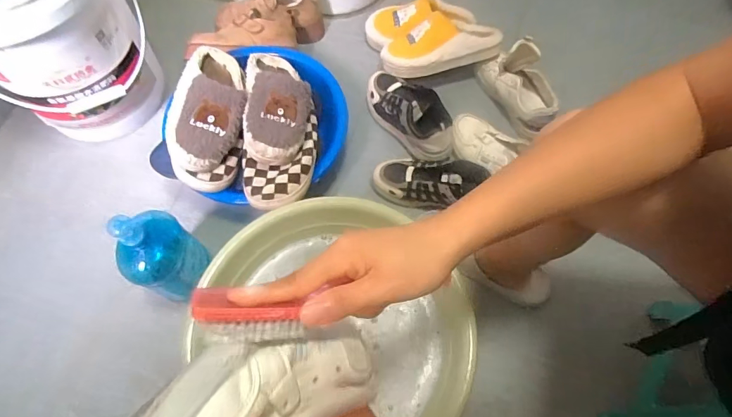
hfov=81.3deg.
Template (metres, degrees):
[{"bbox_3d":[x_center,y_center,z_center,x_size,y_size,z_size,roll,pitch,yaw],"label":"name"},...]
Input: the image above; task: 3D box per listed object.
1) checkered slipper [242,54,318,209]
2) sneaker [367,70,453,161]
[{"bbox_3d":[-0.151,-0.157,0.742,0.125,0.071,0.313,0,66,-1],"label":"checkered slipper"},{"bbox_3d":[0.088,-0.197,0.874,0.090,0.088,0.229,-37,71,-15],"label":"sneaker"}]

